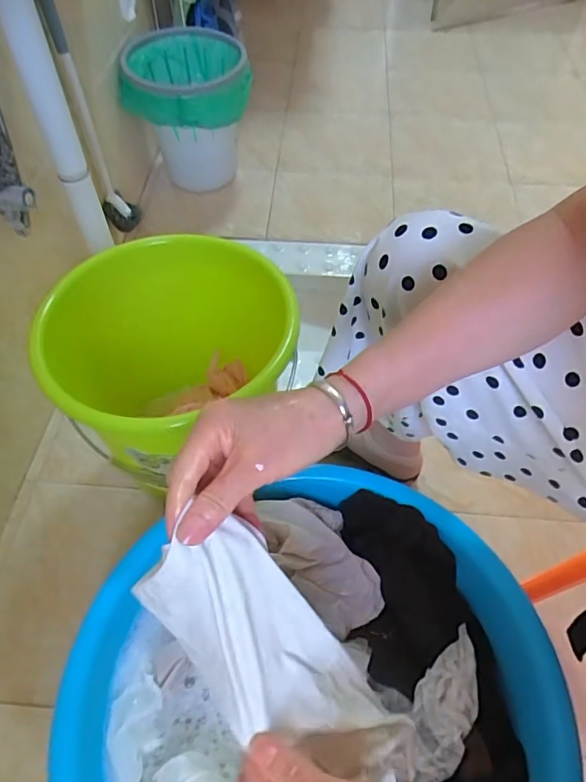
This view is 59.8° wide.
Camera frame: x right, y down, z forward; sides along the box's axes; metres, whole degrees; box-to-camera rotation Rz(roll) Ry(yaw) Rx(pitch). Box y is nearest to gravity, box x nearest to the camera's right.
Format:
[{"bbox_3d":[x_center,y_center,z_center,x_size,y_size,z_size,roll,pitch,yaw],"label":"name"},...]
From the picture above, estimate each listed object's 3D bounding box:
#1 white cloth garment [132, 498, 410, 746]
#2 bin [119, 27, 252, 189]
[{"bbox_3d":[-0.024,0.170,0.343,0.191,0.063,0.084,49,63,-15],"label":"white cloth garment"},{"bbox_3d":[-0.233,-0.627,1.212,0.251,0.318,0.239,1,58,-1],"label":"bin"}]

